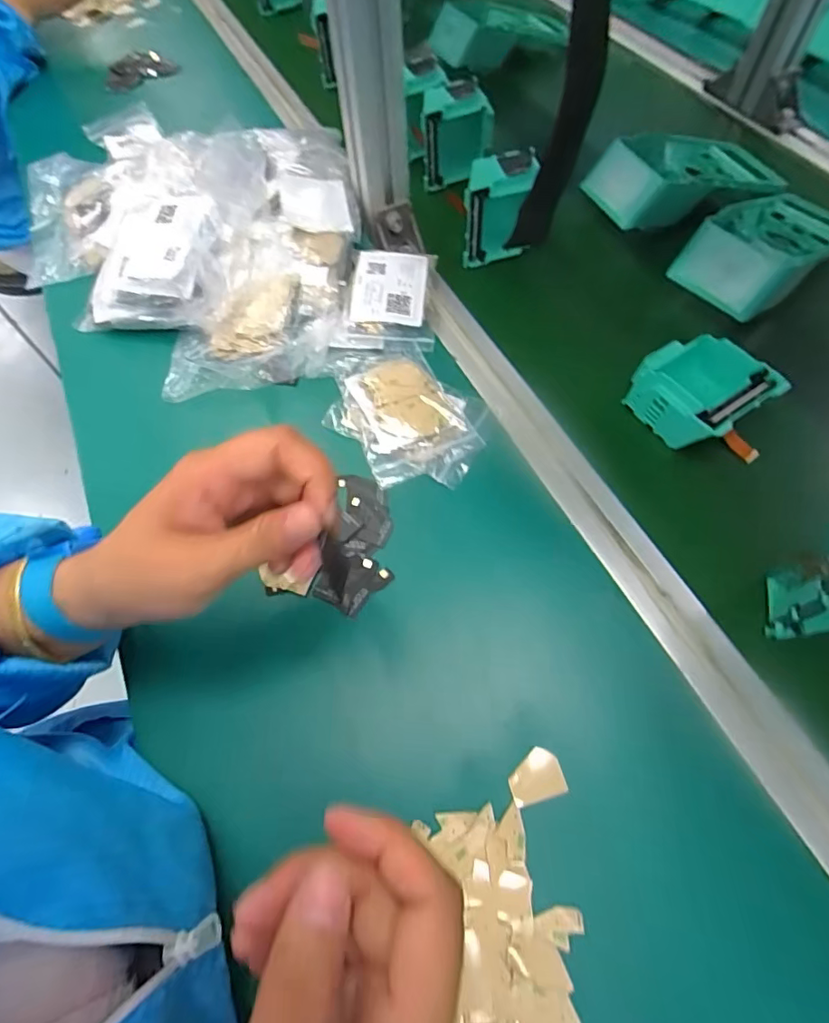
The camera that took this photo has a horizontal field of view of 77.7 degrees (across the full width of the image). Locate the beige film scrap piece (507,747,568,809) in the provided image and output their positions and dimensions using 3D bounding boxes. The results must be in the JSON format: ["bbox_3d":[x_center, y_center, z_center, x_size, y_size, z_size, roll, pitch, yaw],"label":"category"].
[{"bbox_3d":[0.066,0.145,0.281,0.029,0.005,0.024,-20,64,1],"label":"beige film scrap piece"}]

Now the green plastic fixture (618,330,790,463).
[{"bbox_3d":[0.211,-0.083,0.370,0.077,0.039,0.097,-37,65,-7],"label":"green plastic fixture"}]

